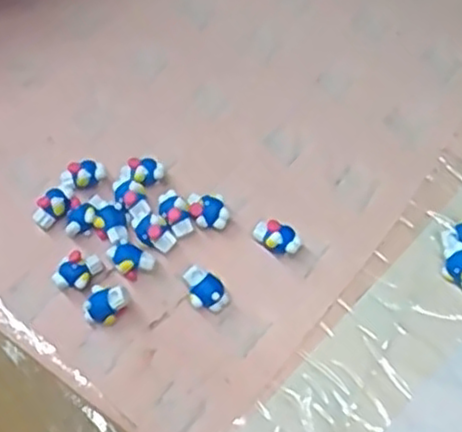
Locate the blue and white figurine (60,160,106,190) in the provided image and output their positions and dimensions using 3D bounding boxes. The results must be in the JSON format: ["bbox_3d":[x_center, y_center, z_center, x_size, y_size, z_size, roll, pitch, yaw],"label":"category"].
[{"bbox_3d":[-0.071,-0.019,0.338,0.021,0.011,0.012,-16,63,-5],"label":"blue and white figurine"}]

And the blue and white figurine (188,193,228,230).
[{"bbox_3d":[-0.010,-0.002,0.327,0.018,0.011,0.015,-3,63,2],"label":"blue and white figurine"}]

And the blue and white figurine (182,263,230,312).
[{"bbox_3d":[-0.011,0.033,0.309,0.016,0.012,0.019,-27,64,-10],"label":"blue and white figurine"}]

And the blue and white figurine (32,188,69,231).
[{"bbox_3d":[-0.085,-0.003,0.330,0.018,0.012,0.013,-39,67,-15],"label":"blue and white figurine"}]

